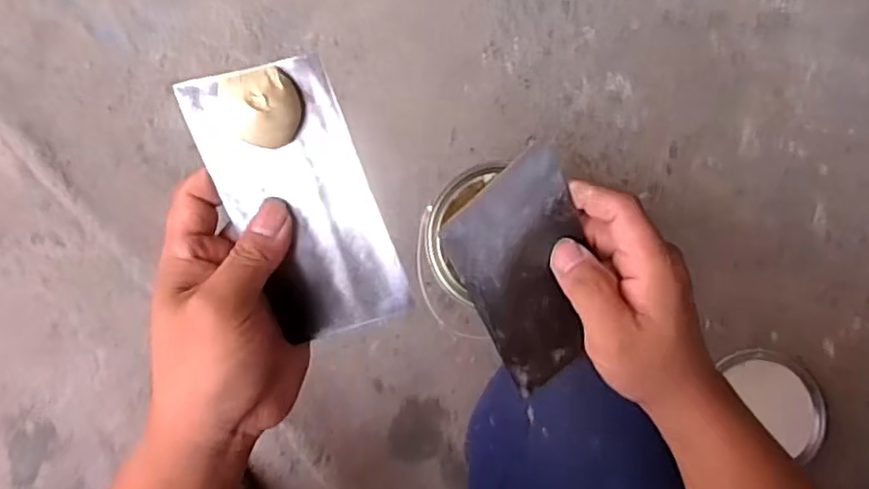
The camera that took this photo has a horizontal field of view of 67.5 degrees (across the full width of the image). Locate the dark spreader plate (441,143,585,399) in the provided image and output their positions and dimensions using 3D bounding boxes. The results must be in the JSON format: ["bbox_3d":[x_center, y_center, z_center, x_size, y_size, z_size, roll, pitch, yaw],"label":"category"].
[{"bbox_3d":[0.052,0.019,0.349,0.070,0.004,0.131,-32,121,-14],"label":"dark spreader plate"}]

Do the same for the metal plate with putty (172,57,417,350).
[{"bbox_3d":[-0.068,-0.019,0.311,0.075,0.021,0.134,-18,102,16],"label":"metal plate with putty"}]

